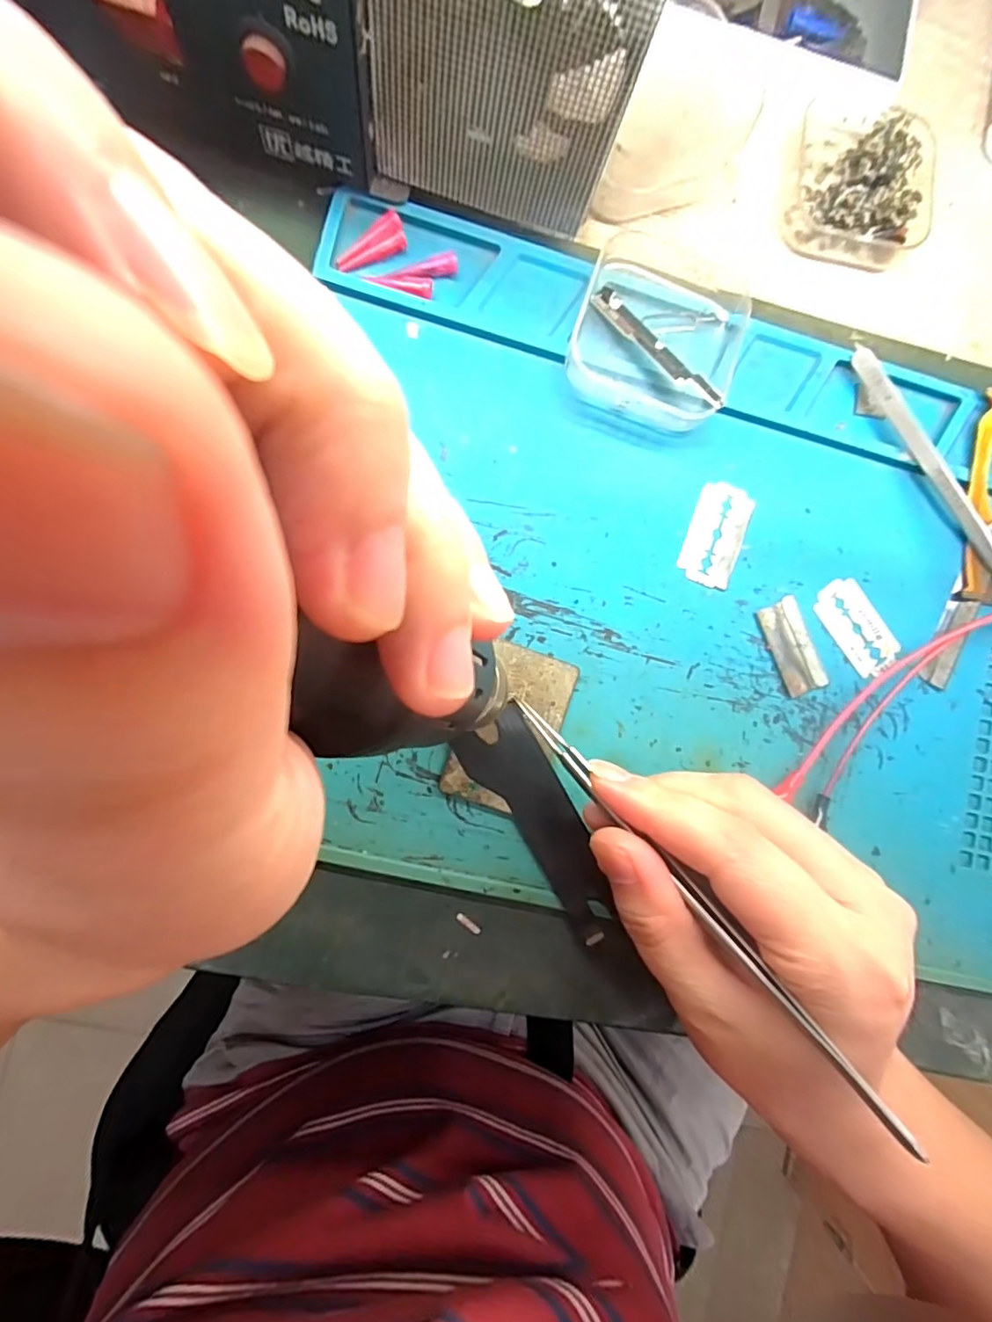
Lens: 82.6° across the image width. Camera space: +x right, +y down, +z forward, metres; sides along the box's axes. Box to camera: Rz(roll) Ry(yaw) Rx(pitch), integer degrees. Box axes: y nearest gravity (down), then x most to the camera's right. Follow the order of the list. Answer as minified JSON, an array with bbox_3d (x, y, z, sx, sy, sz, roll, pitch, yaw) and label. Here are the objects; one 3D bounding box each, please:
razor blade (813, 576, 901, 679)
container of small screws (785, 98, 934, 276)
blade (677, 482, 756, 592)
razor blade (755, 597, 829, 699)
[{"bbox_3d":[0.150,-0.015,0.234,0.023,0.004,0.040,-36,91,-8],"label":"razor blade"},{"bbox_3d":[0.159,-0.208,0.242,0.055,0.019,0.065,9,86,-6],"label":"container of small screws"},{"bbox_3d":[0.090,-0.052,0.228,0.024,0.004,0.043,20,85,-6],"label":"blade"},{"bbox_3d":[0.121,-0.006,0.230,0.019,0.004,0.038,-22,90,-8],"label":"razor blade"}]

